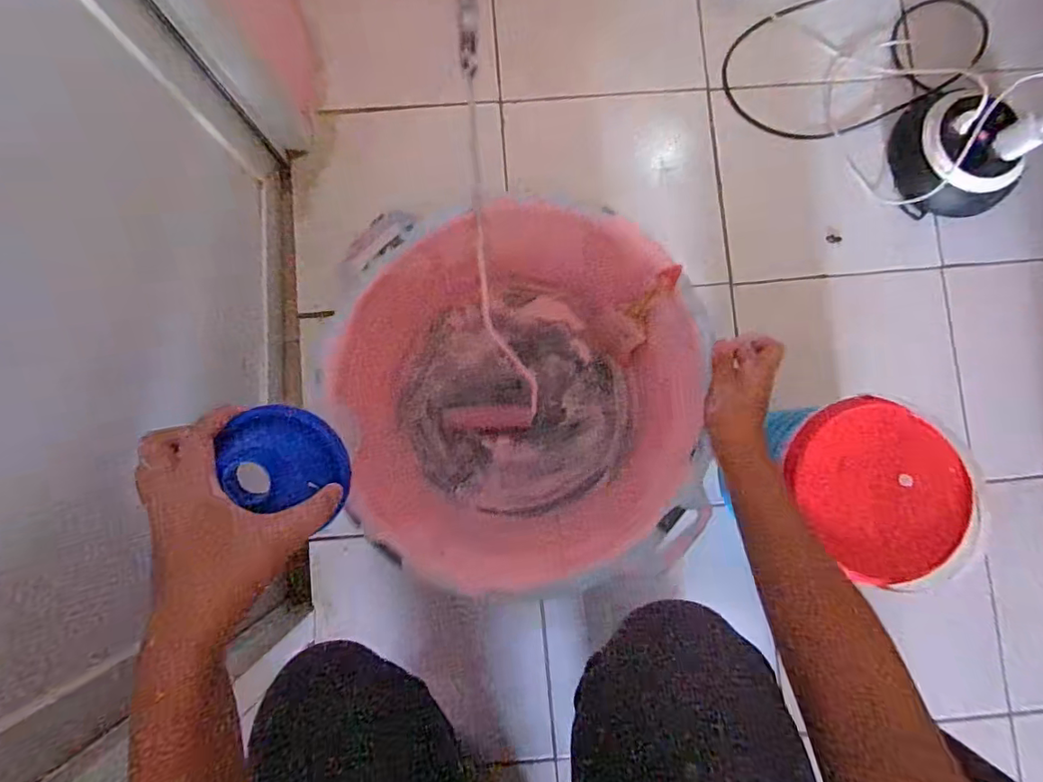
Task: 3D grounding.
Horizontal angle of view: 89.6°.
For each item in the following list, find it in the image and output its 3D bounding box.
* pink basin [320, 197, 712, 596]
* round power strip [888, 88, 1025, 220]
[{"bbox_3d":[-0.002,0.015,0.635,0.391,0.190,0.426,-4,85,-2],"label":"pink basin"},{"bbox_3d":[0.595,-0.323,0.713,0.134,0.097,0.147,0,85,-2],"label":"round power strip"}]

